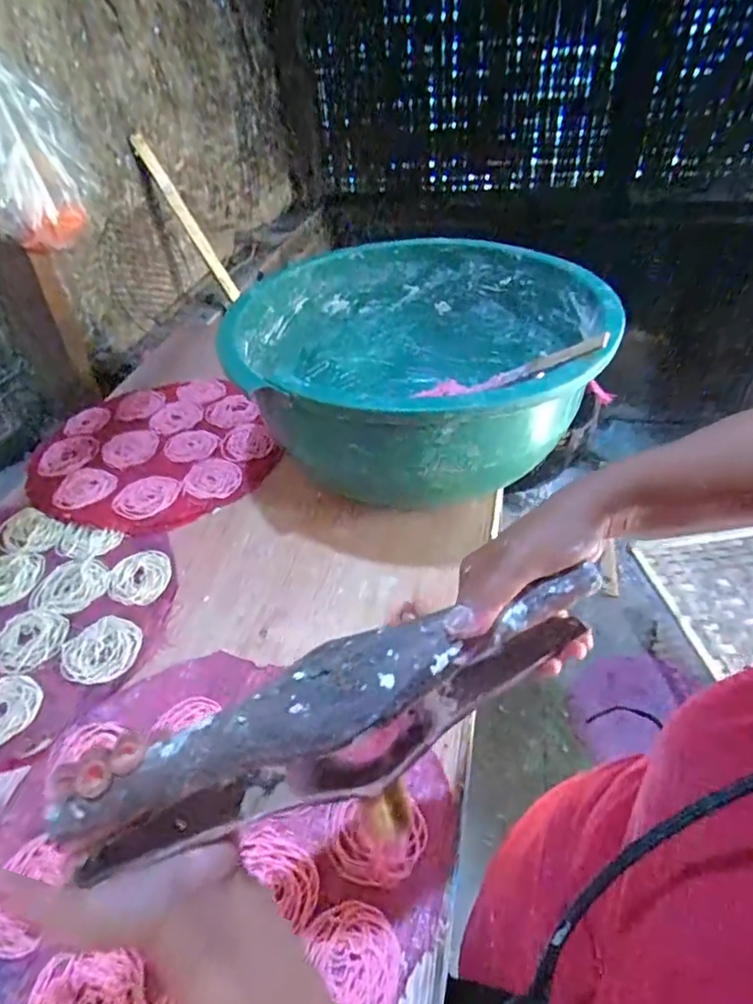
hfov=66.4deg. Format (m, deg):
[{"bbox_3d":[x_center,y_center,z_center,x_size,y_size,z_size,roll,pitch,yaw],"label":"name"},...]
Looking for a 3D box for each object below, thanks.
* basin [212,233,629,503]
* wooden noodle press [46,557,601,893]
[{"bbox_3d":[0.052,-0.155,0.733,0.428,0.205,0.417,-2,41,2],"label":"basin"},{"bbox_3d":[-0.014,0.123,0.323,0.307,0.080,0.057,-21,44,-12],"label":"wooden noodle press"}]

